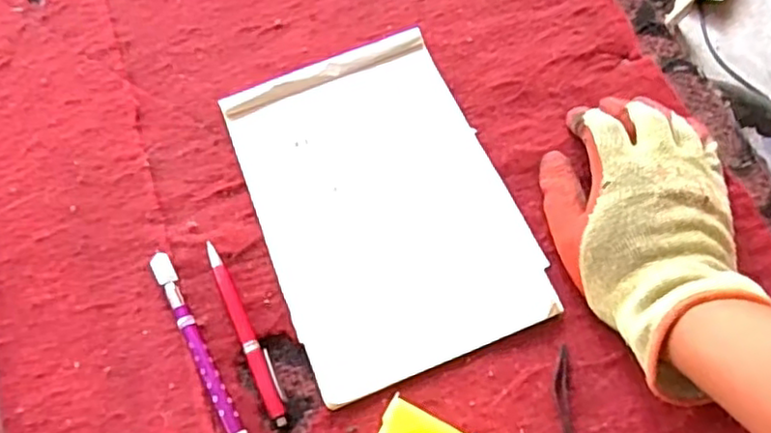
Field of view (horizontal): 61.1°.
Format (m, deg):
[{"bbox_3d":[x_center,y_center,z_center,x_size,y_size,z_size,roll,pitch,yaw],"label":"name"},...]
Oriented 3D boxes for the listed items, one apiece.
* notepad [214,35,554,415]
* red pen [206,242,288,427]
[{"bbox_3d":[-0.004,-0.014,0.496,0.179,0.011,0.260,-21,68,-7],"label":"notepad"},{"bbox_3d":[-0.098,0.079,0.461,0.015,0.007,0.139,-23,68,-8],"label":"red pen"}]

